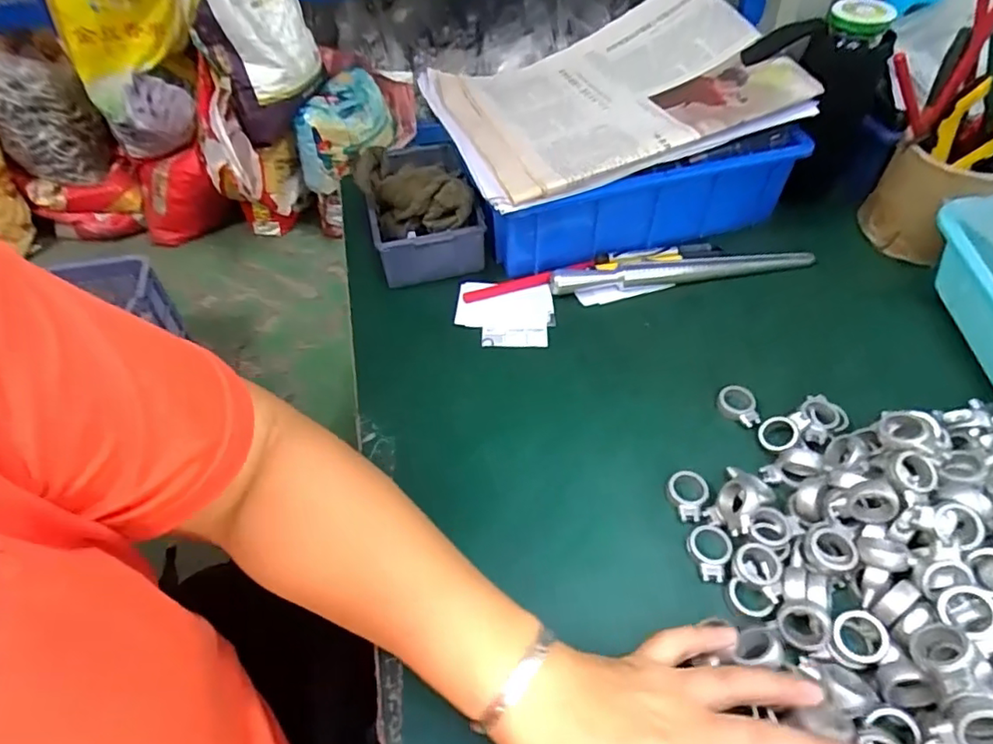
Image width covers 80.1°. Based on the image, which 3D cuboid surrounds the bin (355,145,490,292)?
[{"bbox_3d":[-0.073,-0.150,0.545,0.095,0.077,0.148,-16,50,-11],"label":"bin"}]

